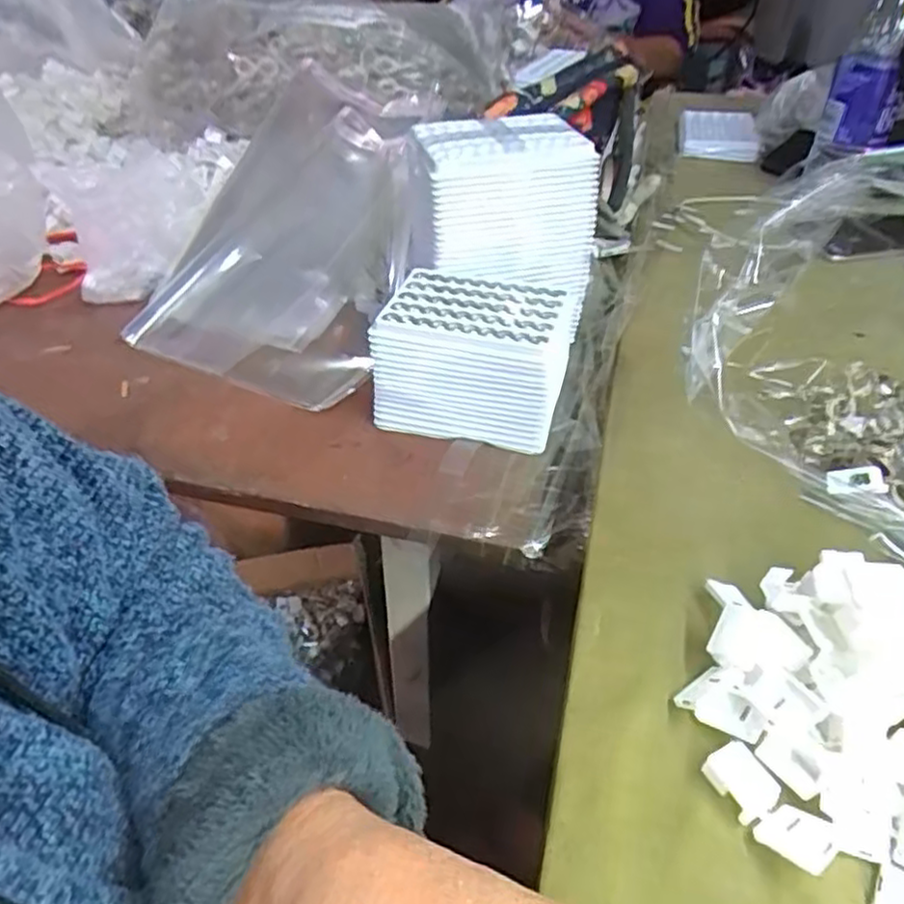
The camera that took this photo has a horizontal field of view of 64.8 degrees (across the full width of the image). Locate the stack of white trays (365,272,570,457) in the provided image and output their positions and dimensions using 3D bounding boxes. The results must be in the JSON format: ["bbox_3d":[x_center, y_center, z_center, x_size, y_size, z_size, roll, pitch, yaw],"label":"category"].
[{"bbox_3d":[0.016,-0.064,0.511,0.134,0.092,0.072,10,42,13],"label":"stack of white trays"}]

